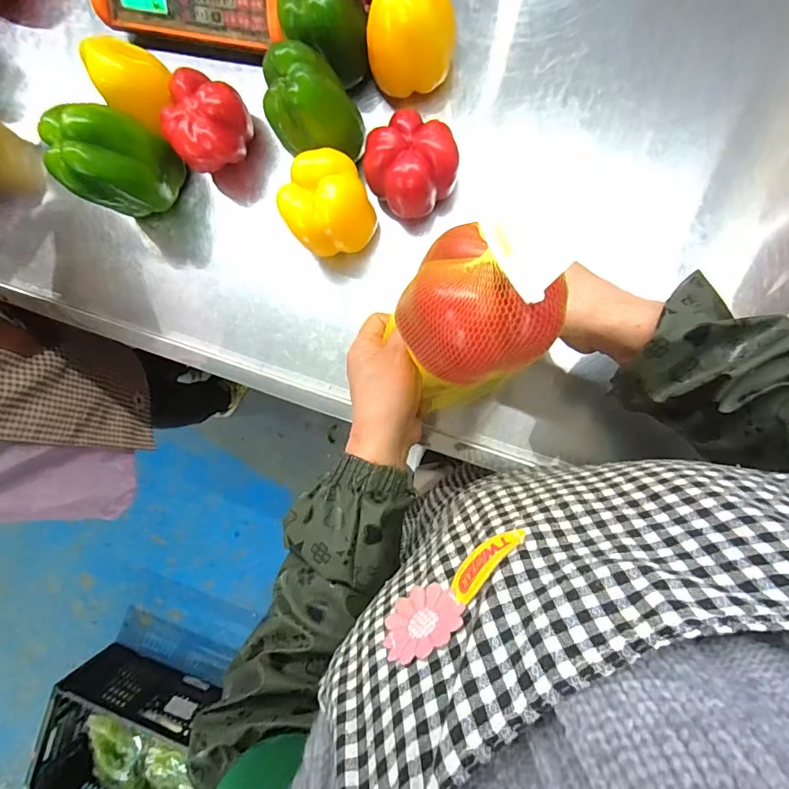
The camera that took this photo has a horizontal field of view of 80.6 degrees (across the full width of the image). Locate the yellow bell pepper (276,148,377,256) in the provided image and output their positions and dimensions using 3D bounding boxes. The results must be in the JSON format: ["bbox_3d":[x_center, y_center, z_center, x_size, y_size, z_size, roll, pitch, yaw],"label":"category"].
[{"bbox_3d":[-0.065,-0.189,0.472,0.078,0.089,0.078,0,92,9],"label":"yellow bell pepper"}]

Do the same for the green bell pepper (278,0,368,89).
[{"bbox_3d":[-0.066,-0.363,0.462,0.074,0.090,0.070,0,92,9],"label":"green bell pepper"}]

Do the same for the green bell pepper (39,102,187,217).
[{"bbox_3d":[-0.287,-0.241,0.488,0.079,0.116,0.090,21,95,8],"label":"green bell pepper"}]

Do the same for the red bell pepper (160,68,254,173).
[{"bbox_3d":[-0.192,-0.282,0.498,0.064,0.080,0.089,19,94,8],"label":"red bell pepper"}]

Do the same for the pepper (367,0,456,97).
[{"bbox_3d":[0.018,-0.347,0.452,0.087,0.108,0.073,-13,89,9],"label":"pepper"}]

